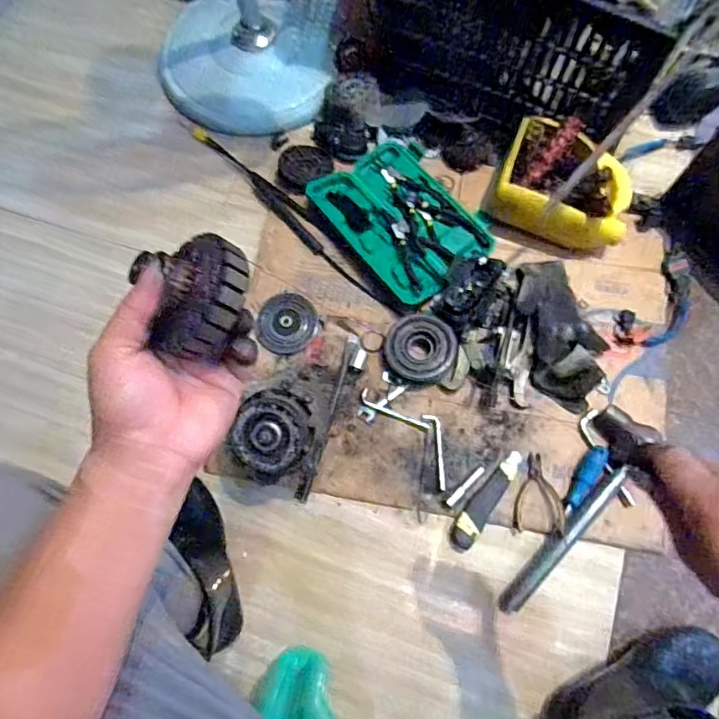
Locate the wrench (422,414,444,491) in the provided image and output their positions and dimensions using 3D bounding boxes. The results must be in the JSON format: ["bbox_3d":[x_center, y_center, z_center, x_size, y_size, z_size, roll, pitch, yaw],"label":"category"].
[{"bbox_3d":[0.122,0.140,0.789,0.024,0.006,0.116,-11,71,-1],"label":"wrench"}]

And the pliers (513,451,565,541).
[{"bbox_3d":[0.267,0.199,0.762,0.069,0.013,0.115,7,72,5],"label":"pliers"}]

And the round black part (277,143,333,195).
[{"bbox_3d":[-0.106,-0.353,0.956,0.100,0.033,0.097,-1,71,2],"label":"round black part"}]

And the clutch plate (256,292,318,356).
[{"bbox_3d":[-0.120,-0.061,0.860,0.095,0.014,0.104,-1,71,2],"label":"clutch plate"}]

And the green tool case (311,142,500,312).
[{"bbox_3d":[0.073,-0.248,0.903,0.230,0.038,0.301,-35,73,-9],"label":"green tool case"}]

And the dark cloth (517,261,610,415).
[{"bbox_3d":[0.322,-0.047,0.817,0.132,0.058,0.250,-15,71,-3],"label":"dark cloth"}]

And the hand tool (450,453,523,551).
[{"bbox_3d":[0.187,0.205,0.761,0.038,0.018,0.167,33,76,12],"label":"hand tool"}]

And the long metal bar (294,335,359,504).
[{"bbox_3d":[-0.048,0.086,0.810,0.022,0.015,0.273,16,73,8],"label":"long metal bar"}]

